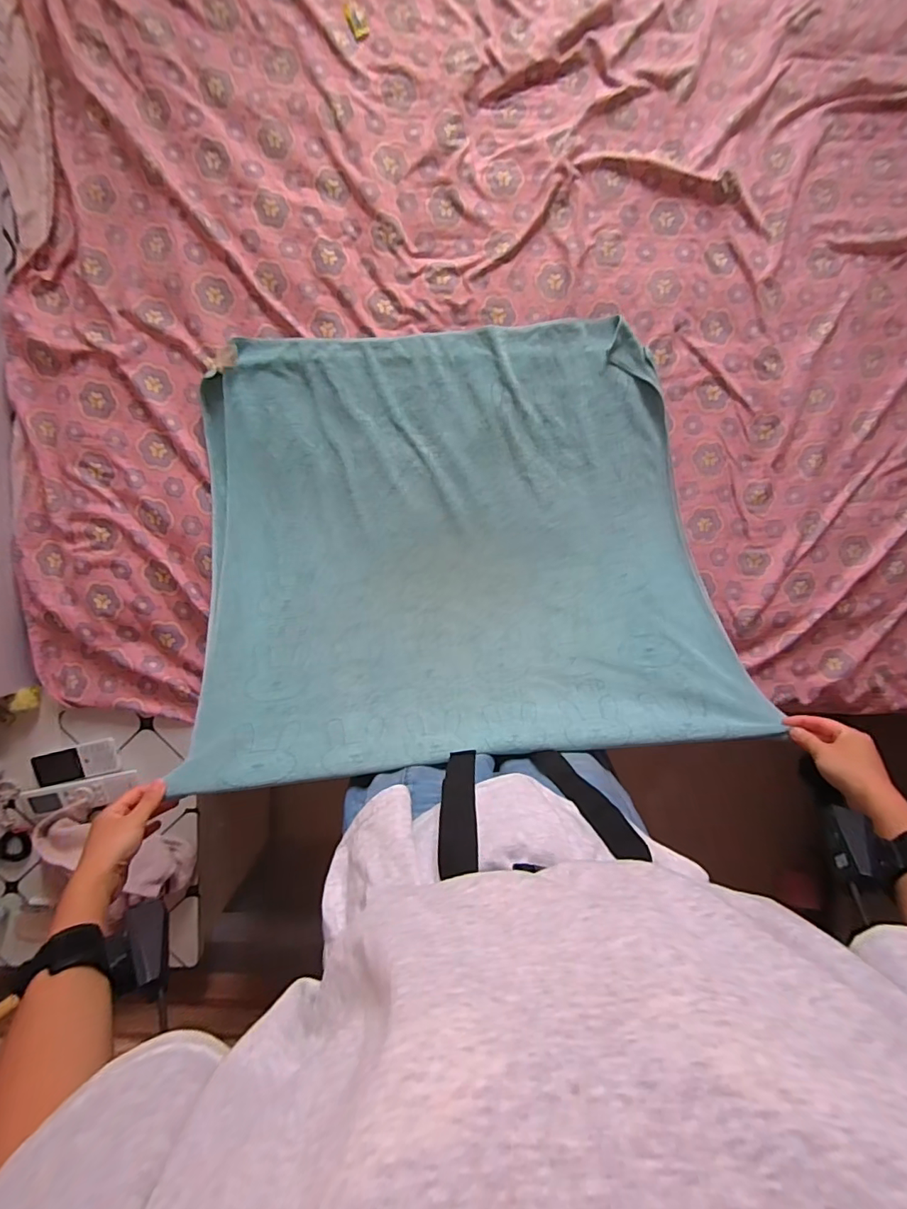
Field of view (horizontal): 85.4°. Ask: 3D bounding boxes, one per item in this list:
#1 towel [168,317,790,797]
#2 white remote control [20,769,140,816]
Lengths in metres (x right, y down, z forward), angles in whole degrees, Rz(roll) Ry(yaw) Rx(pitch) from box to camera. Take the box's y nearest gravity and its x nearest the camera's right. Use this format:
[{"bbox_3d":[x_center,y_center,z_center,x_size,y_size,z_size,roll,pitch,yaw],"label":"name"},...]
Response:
[{"bbox_3d":[0.008,-0.105,0.677,0.691,0.211,0.585,-5,95,-2],"label":"towel"},{"bbox_3d":[-0.599,0.306,0.791,0.174,0.023,0.045,-12,95,-2],"label":"white remote control"}]

